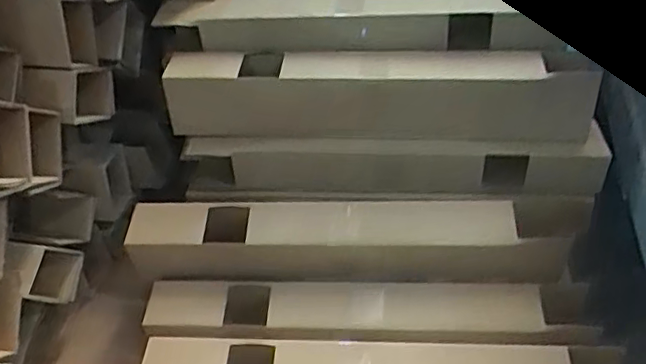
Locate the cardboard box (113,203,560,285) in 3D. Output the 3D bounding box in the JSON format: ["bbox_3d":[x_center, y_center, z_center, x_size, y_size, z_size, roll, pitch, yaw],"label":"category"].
[{"bbox_3d":[0.029,0.098,0.999,0.680,0.098,0.091,1,43,6],"label":"cardboard box"}]

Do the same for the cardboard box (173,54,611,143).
[{"bbox_3d":[0.075,-0.143,1.010,0.676,0.121,0.118,0,43,5],"label":"cardboard box"}]

